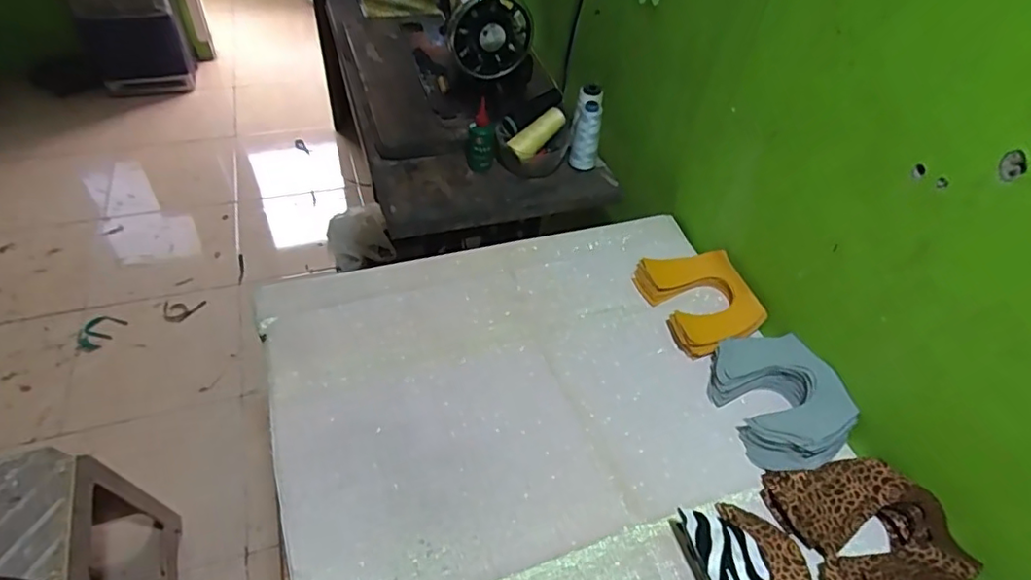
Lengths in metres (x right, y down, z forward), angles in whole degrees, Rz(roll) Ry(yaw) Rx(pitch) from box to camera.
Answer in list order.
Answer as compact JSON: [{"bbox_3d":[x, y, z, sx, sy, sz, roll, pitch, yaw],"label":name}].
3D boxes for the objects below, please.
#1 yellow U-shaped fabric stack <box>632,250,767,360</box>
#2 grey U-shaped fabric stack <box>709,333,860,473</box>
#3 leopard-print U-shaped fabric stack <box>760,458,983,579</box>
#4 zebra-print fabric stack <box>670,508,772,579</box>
[{"bbox_3d":[0.245,0.012,0.787,0.127,0.040,0.164,-11,48,-15],"label":"yellow U-shaped fabric stack"},{"bbox_3d":[0.301,0.123,0.674,0.121,0.053,0.163,-11,48,-15],"label":"grey U-shaped fabric stack"},{"bbox_3d":[0.344,0.237,0.569,0.135,0.057,0.158,-9,48,-13],"label":"leopard-print U-shaped fabric stack"},{"bbox_3d":[0.193,0.259,0.531,0.049,0.052,0.123,-9,48,-14],"label":"zebra-print fabric stack"}]

